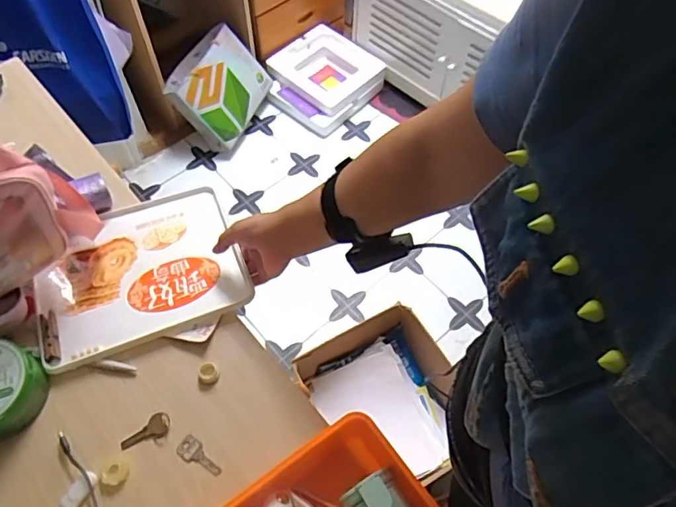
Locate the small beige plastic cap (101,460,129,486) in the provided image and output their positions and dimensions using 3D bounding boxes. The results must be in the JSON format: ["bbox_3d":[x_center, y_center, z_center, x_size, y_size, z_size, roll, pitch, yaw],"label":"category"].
[{"bbox_3d":[-0.234,0.230,0.553,0.026,0.007,0.025,1,61,-2],"label":"small beige plastic cap"}]

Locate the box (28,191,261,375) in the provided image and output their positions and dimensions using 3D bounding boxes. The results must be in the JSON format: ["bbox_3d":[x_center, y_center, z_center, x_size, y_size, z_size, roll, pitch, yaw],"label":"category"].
[{"bbox_3d":[-0.251,0.019,0.663,0.238,0.028,0.200,-20,63,-13],"label":"box"}]

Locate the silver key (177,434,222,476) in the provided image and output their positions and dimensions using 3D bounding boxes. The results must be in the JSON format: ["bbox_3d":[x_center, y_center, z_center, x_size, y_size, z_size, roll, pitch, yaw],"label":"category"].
[{"bbox_3d":[-0.147,0.217,0.562,0.053,0.004,0.024,32,64,15],"label":"silver key"}]

